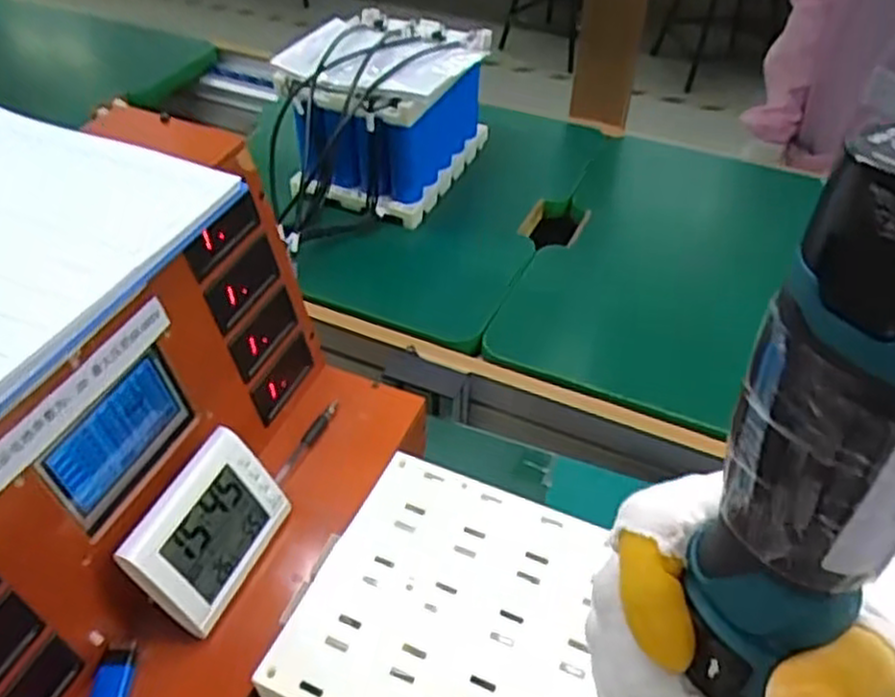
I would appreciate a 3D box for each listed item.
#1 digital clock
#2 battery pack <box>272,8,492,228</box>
[{"bbox_3d":[-0.166,0.125,0.527,0.026,0.090,0.109,-7,37,35],"label":"digital clock"},{"bbox_3d":[-0.082,-0.291,0.954,0.199,0.161,0.217,21,48,17],"label":"battery pack"}]

